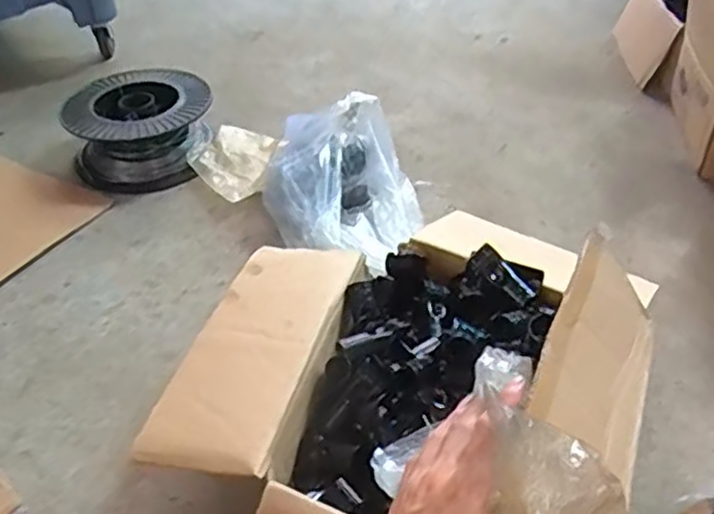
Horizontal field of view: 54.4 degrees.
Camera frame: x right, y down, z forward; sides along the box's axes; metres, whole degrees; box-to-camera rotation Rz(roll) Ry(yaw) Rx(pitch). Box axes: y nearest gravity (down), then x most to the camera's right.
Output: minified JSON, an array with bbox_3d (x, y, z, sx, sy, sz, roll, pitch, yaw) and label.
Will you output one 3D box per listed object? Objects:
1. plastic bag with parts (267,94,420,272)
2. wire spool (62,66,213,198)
[{"bbox_3d":[-0.025,-0.109,0.971,0.218,0.132,0.285,-3,41,-2],"label":"plastic bag with parts"},{"bbox_3d":[-0.364,-0.224,1.171,0.236,0.114,0.233,-2,42,2],"label":"wire spool"}]

